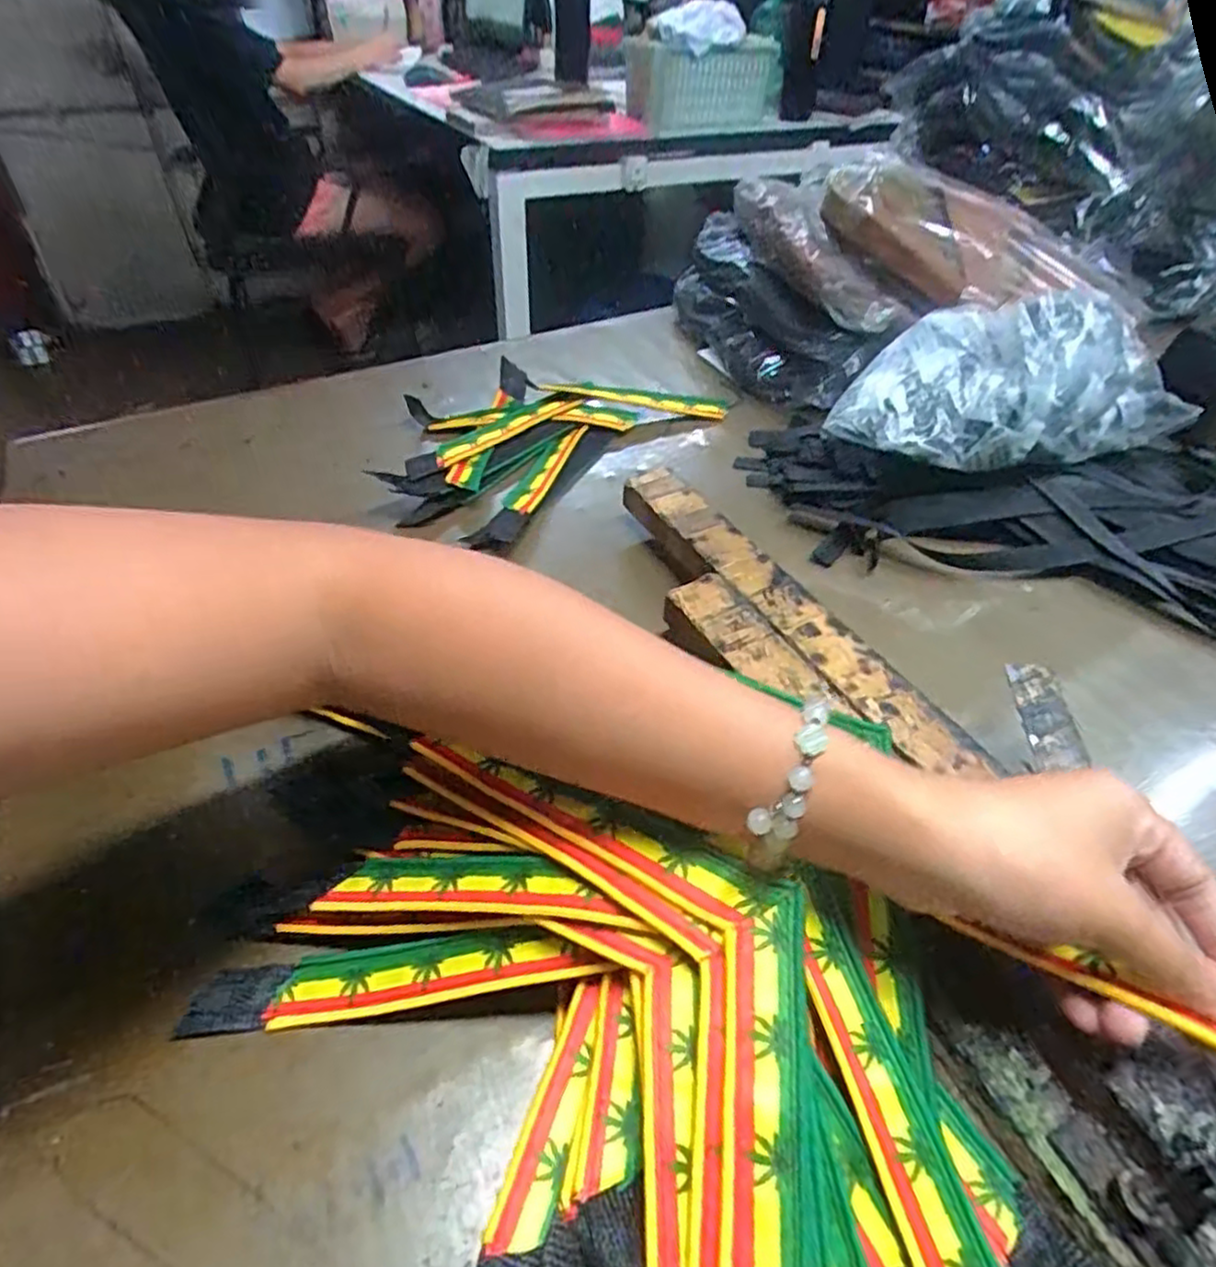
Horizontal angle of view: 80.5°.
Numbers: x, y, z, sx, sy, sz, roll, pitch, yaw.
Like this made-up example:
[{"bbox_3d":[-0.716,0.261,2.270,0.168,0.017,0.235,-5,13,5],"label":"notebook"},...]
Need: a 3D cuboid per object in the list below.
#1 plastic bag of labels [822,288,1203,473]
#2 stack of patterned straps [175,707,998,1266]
[{"bbox_3d":[0.286,-0.189,0.518,0.258,0.088,0.121,-14,47,-15],"label":"plastic bag of labels"},{"bbox_3d":[-0.006,0.153,0.253,0.195,0.077,0.358,-32,55,-30],"label":"stack of patterned straps"}]

